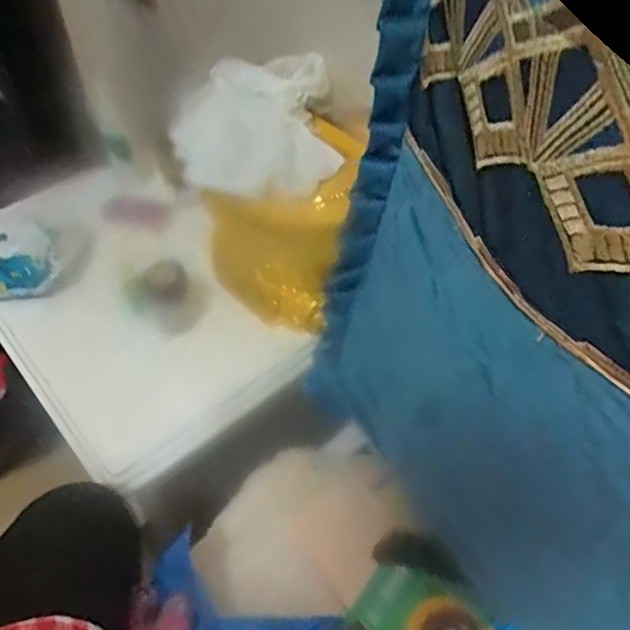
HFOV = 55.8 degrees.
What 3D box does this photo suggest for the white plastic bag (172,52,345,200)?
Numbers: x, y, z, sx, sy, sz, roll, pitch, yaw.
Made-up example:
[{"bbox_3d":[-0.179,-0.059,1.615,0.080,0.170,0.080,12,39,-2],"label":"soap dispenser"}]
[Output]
[{"bbox_3d":[-0.064,-0.194,0.640,0.167,0.077,0.182,-5,51,-5],"label":"white plastic bag"}]

